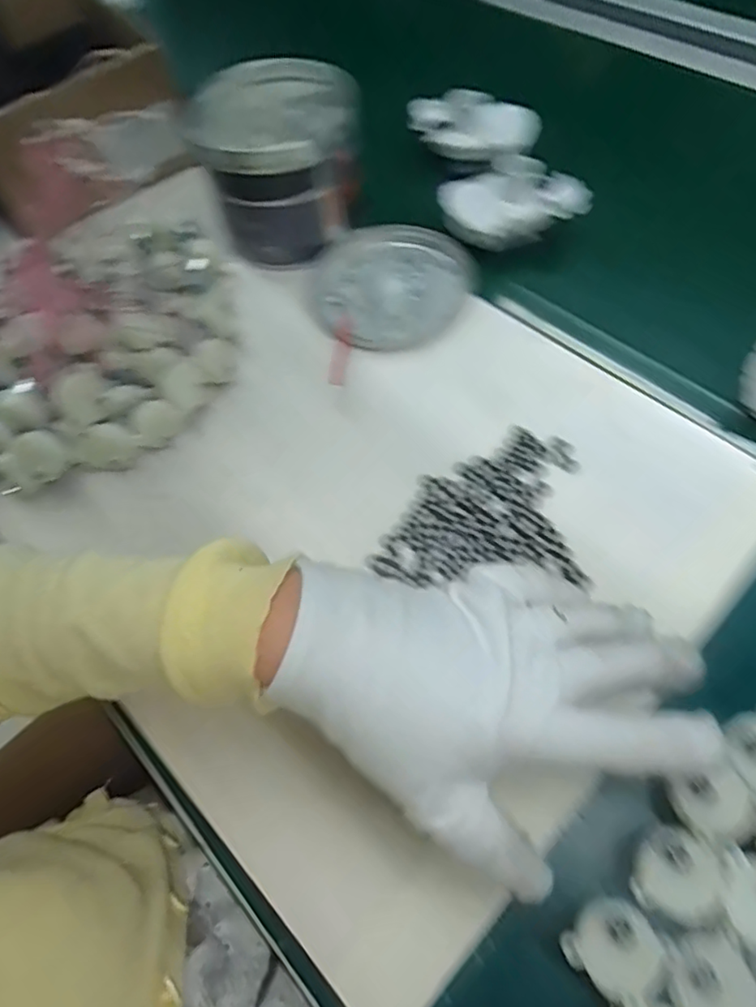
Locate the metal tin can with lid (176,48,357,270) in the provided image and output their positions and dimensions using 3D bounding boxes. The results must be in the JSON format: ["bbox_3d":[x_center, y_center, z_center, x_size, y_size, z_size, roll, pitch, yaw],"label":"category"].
[{"bbox_3d":[-0.083,-0.287,0.484,0.129,0.095,0.138,-2,61,4],"label":"metal tin can with lid"}]

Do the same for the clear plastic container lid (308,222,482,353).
[{"bbox_3d":[0.012,-0.184,0.471,0.135,0.008,0.134,-1,61,2],"label":"clear plastic container lid"}]

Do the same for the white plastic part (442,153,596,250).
[{"bbox_3d":[0.111,-0.253,0.479,0.114,0.047,0.065,-10,61,0],"label":"white plastic part"}]

